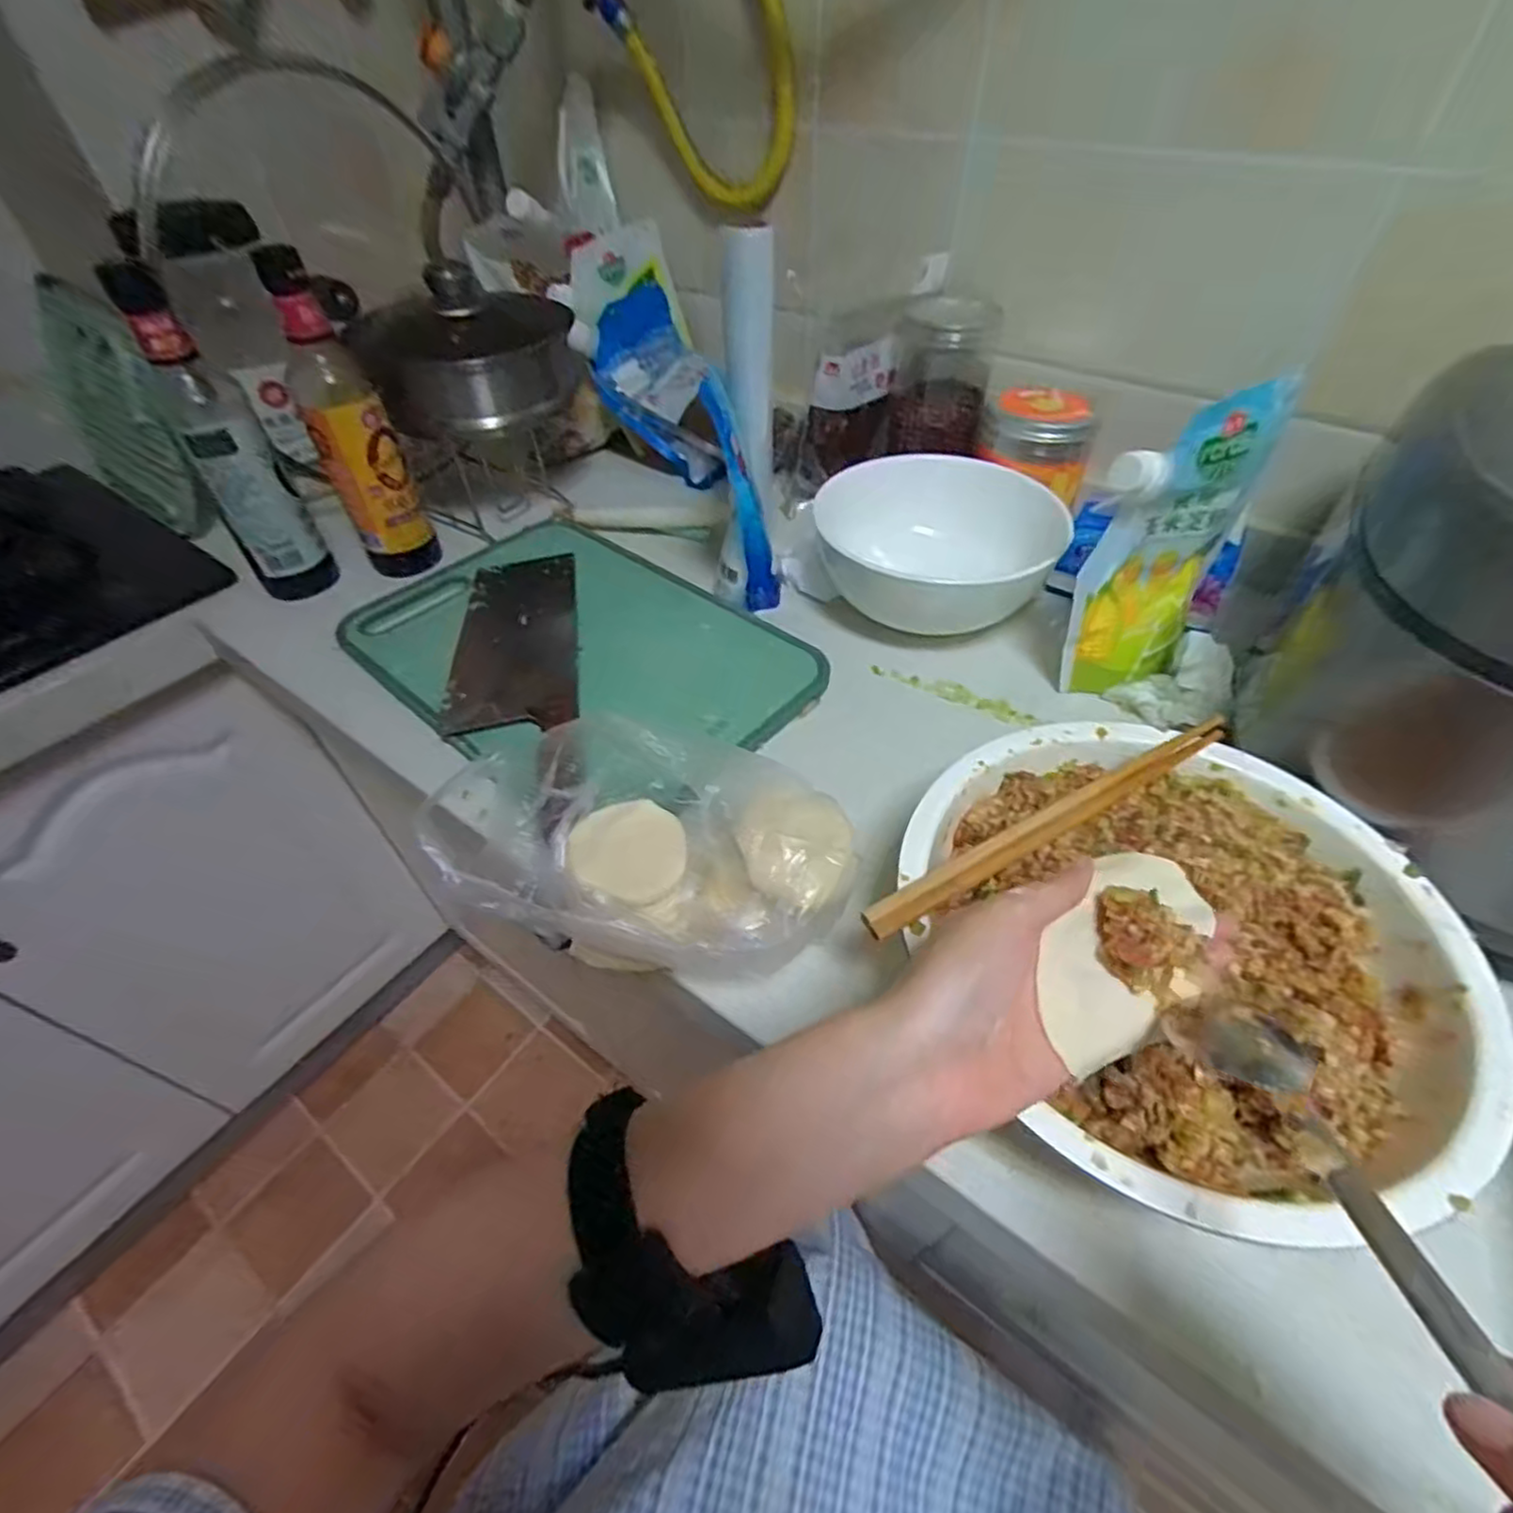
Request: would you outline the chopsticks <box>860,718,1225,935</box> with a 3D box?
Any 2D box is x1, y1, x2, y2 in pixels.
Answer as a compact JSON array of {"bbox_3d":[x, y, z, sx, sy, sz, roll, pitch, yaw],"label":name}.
[{"bbox_3d":[0.153,0.030,0.352,0.240,0.014,0.018,-24,51,-19],"label":"chopsticks"}]

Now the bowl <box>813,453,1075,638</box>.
[{"bbox_3d":[0.163,-0.191,0.604,0.194,0.078,0.188,16,50,15],"label":"bowl"}]

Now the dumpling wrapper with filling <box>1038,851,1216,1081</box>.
[{"bbox_3d":[0.143,0.078,0.270,0.047,0.027,0.088,39,77,25],"label":"dumpling wrapper with filling"}]

